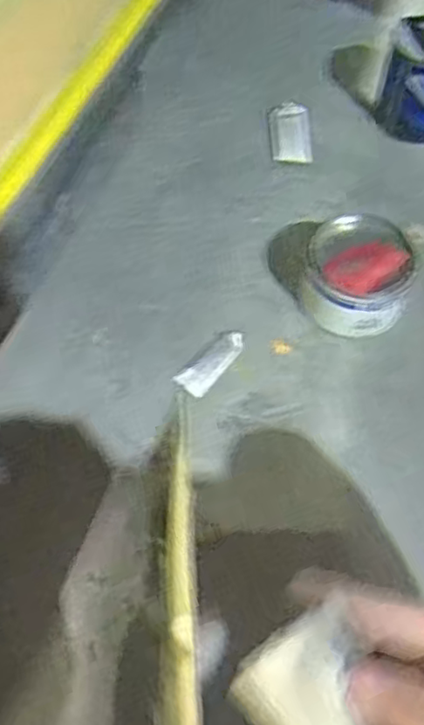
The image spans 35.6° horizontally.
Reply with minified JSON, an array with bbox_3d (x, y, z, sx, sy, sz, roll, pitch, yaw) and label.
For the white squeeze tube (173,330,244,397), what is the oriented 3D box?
[{"bbox_3d":[0.001,-0.002,0.933,0.044,0.015,0.113,38,76,21],"label":"white squeeze tube"}]

